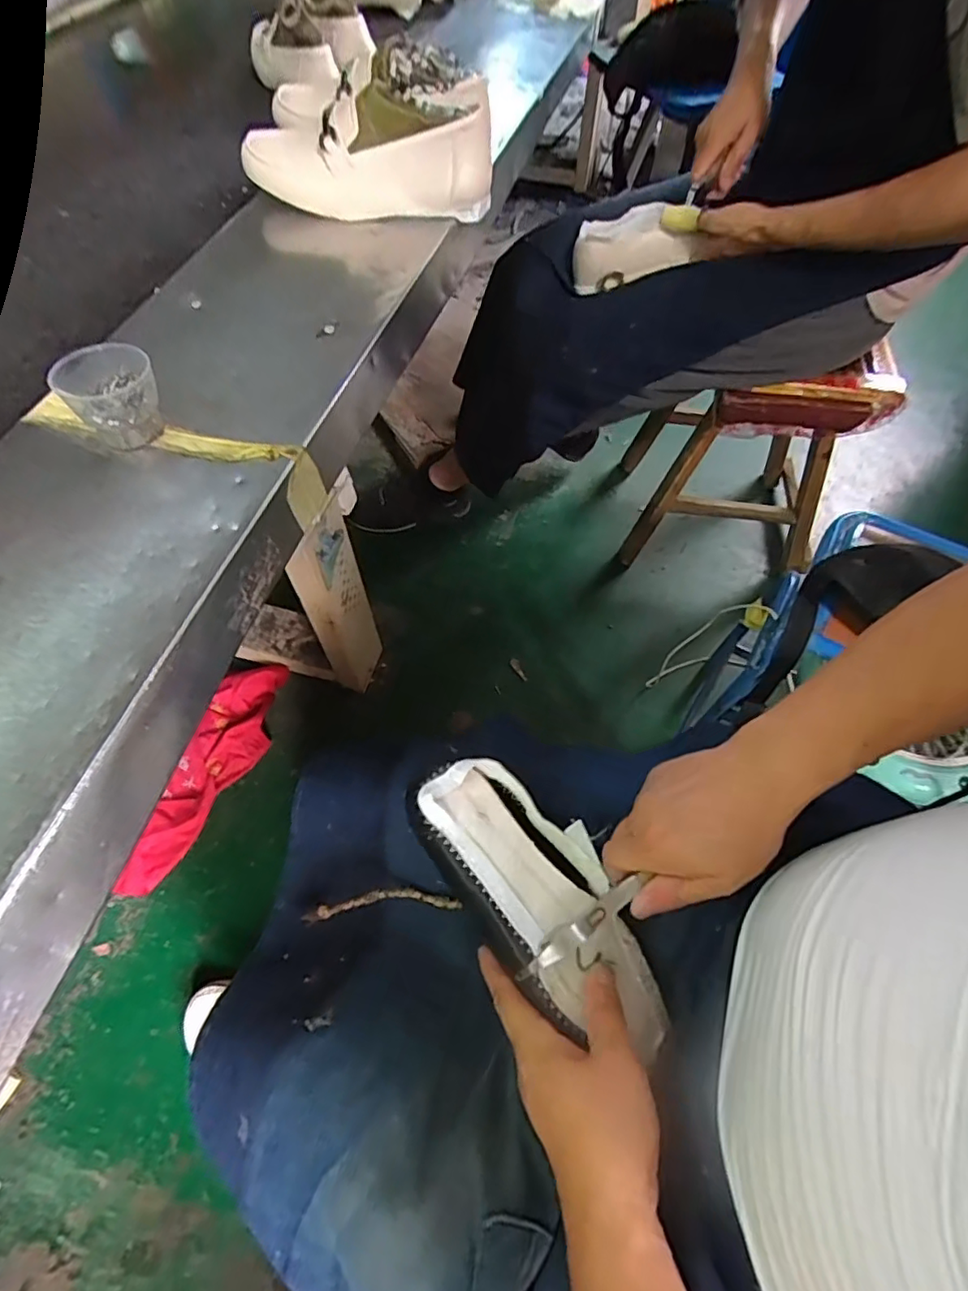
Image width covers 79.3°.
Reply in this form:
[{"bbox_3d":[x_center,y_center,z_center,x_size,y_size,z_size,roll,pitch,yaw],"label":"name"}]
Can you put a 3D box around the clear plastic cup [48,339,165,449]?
[{"bbox_3d":[-0.266,-0.181,0.421,0.061,0.054,0.058,1,61,-1],"label":"clear plastic cup"}]

